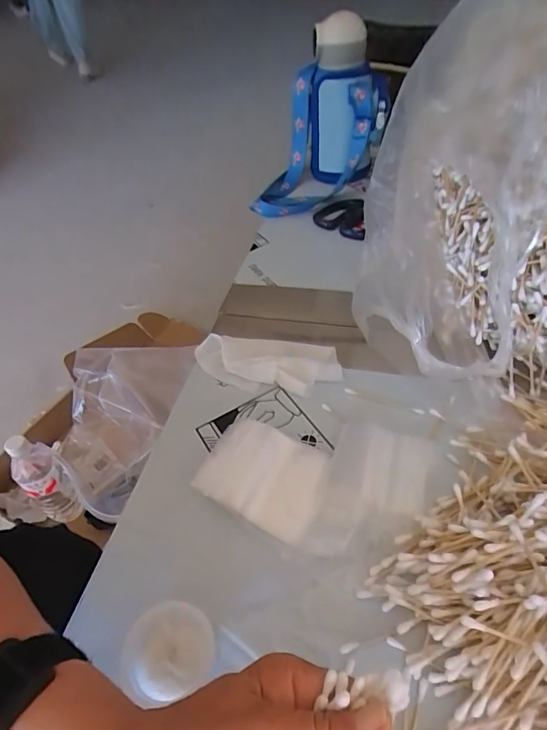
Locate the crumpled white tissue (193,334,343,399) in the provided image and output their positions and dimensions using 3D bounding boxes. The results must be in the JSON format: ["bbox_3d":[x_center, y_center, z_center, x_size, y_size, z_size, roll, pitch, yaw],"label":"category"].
[{"bbox_3d":[-0.007,-0.004,0.435,0.142,0.023,0.060,6,48,12],"label":"crumpled white tissue"}]

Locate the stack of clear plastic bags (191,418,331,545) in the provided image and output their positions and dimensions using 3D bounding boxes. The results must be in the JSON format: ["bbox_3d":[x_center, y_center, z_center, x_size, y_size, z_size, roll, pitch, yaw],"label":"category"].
[{"bbox_3d":[-0.006,0.085,0.345,0.090,0.022,0.075,17,51,21],"label":"stack of clear plastic bags"}]

